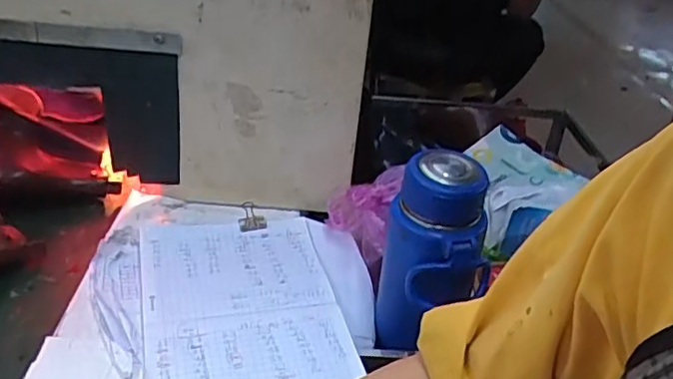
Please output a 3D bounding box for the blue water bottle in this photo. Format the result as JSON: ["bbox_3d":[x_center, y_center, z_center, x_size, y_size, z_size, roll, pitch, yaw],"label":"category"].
[{"bbox_3d":[0.096,0.065,0.621,0.077,0.191,0.081,-8,34,-23],"label":"blue water bottle"}]

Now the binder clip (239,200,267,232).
[{"bbox_3d":[-0.108,0.032,0.781,0.035,0.014,0.060,0,32,-12],"label":"binder clip"}]

